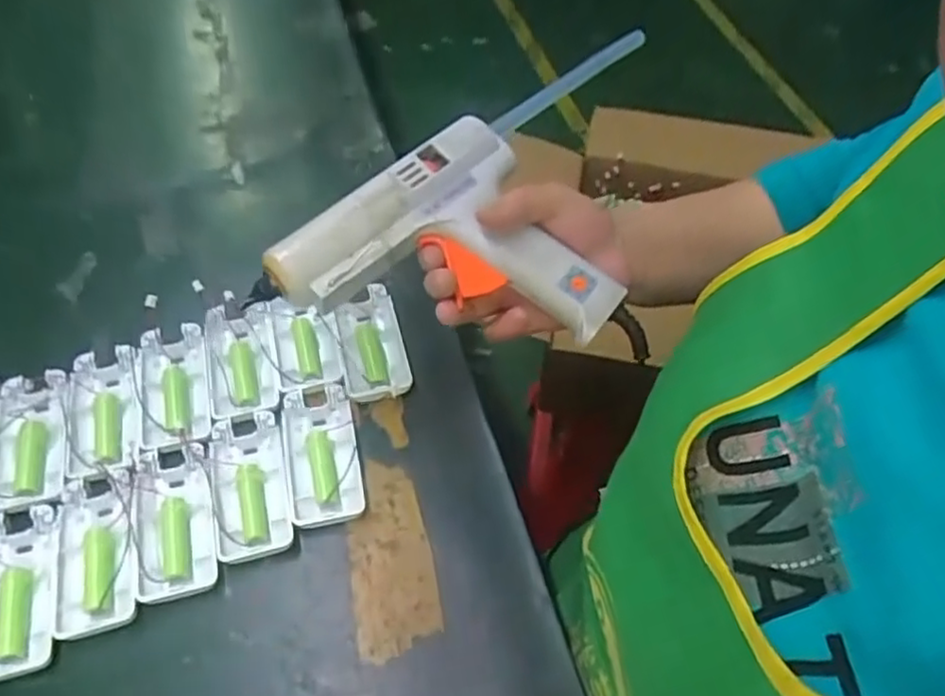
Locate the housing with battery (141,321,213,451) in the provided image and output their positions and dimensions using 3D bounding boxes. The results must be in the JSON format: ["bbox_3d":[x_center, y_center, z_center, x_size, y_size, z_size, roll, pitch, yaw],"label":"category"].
[{"bbox_3d":[-0.207,0.026,0.477,0.045,0.016,0.092,-13,56,-11],"label":"housing with battery"}]

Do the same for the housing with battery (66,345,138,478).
[{"bbox_3d":[-0.254,0.043,0.469,0.047,0.015,0.096,-12,56,-11],"label":"housing with battery"}]

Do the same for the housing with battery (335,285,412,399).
[{"bbox_3d":[-0.073,-0.004,0.497,0.045,0.017,0.092,-10,56,-10],"label":"housing with battery"}]

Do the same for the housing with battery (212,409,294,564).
[{"bbox_3d":[-0.141,0.087,0.441,0.045,0.018,0.096,-12,56,-11],"label":"housing with battery"}]

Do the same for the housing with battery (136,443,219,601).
[{"bbox_3d":[-0.183,0.104,0.426,0.046,0.018,0.098,-12,56,-11],"label":"housing with battery"}]

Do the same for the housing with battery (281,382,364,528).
[{"bbox_3d":[-0.099,0.068,0.453,0.046,0.021,0.098,-10,56,-9],"label":"housing with battery"}]

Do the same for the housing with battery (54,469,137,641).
[{"bbox_3d":[-0.225,0.121,0.413,0.046,0.015,0.095,-14,56,-12],"label":"housing with battery"}]

